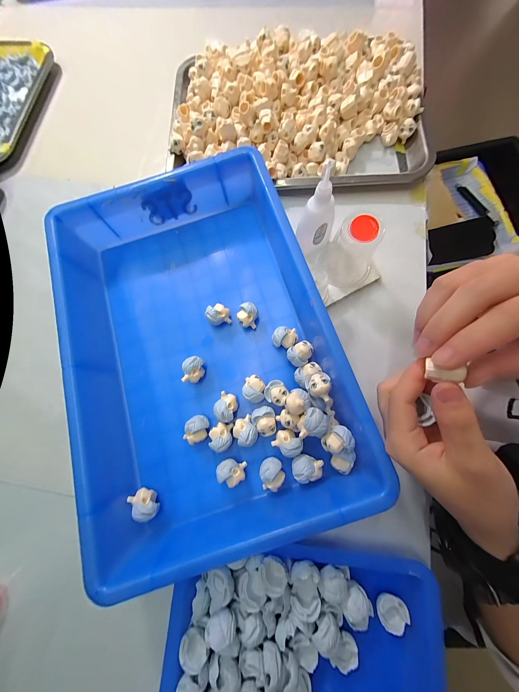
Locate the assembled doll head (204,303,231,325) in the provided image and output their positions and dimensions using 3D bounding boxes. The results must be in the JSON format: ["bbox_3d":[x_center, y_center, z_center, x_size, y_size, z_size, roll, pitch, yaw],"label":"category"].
[{"bbox_3d":[-0.047,-0.035,0.253,0.026,0.024,0.022,-22,78,-4],"label":"assembled doll head"}]

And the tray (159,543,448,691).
[{"bbox_3d":[0.032,0.257,0.177,0.215,0.035,0.172,7,78,3],"label":"tray"}]

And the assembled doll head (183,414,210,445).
[{"bbox_3d":[-0.064,0.086,0.228,0.022,0.026,0.027,17,78,5],"label":"assembled doll head"}]

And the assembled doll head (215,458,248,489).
[{"bbox_3d":[-0.028,0.124,0.216,0.027,0.020,0.021,12,78,4],"label":"assembled doll head"}]

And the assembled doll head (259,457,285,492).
[{"bbox_3d":[0.012,0.123,0.213,0.023,0.021,0.025,0,77,1],"label":"assembled doll head"}]

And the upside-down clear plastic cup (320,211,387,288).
[{"bbox_3d":[0.100,-0.102,0.236,0.058,0.073,0.055,0,77,1],"label":"upside-down clear plastic cup"}]

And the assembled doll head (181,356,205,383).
[{"bbox_3d":[-0.071,0.026,0.242,0.022,0.026,0.027,-3,77,0],"label":"assembled doll head"}]

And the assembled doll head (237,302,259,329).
[{"bbox_3d":[-0.013,-0.033,0.253,0.022,0.024,0.025,14,78,4],"label":"assembled doll head"}]

